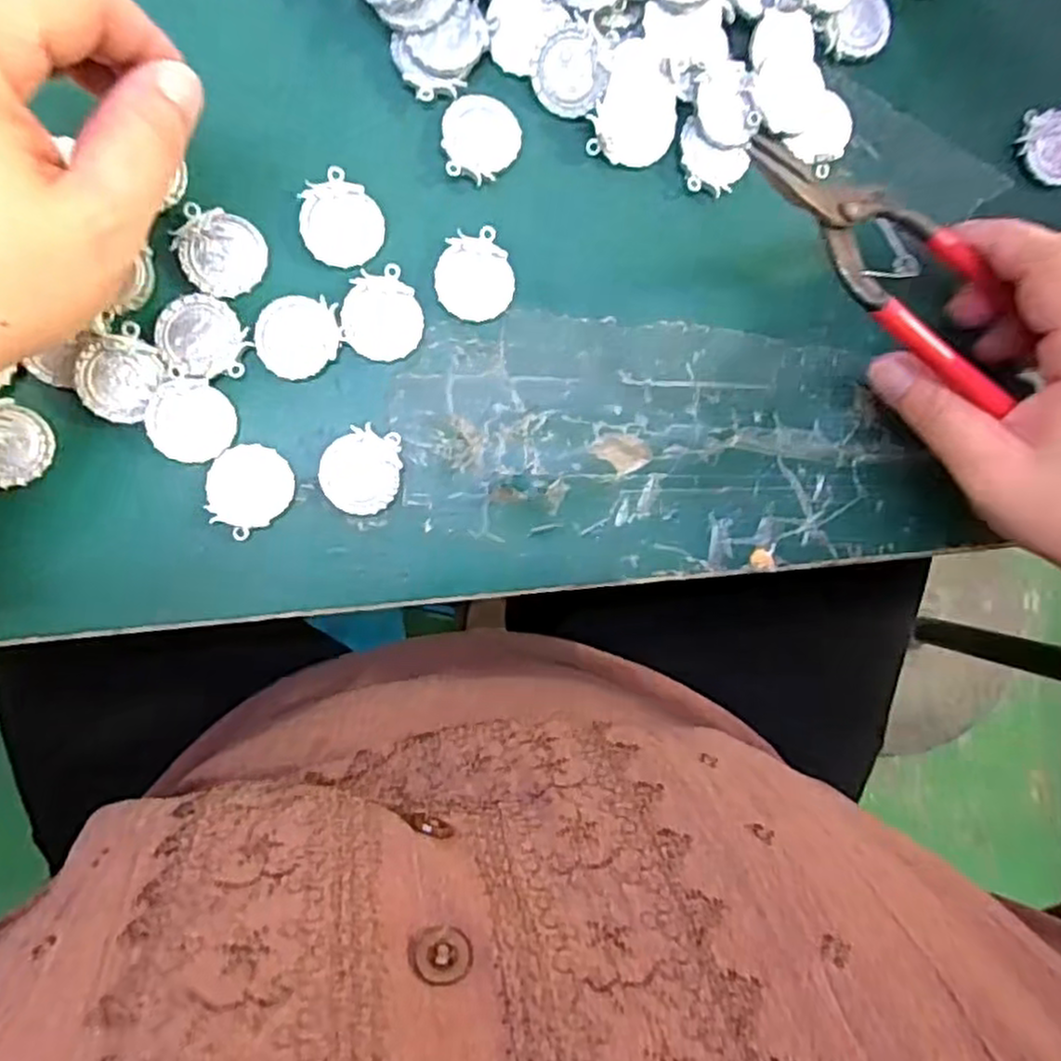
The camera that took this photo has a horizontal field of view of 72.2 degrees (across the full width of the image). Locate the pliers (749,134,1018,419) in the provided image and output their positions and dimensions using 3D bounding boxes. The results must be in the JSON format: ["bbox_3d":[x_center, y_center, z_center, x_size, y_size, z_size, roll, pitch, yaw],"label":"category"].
[{"bbox_3d":[0.120,-0.089,0.238,0.117,0.016,0.046,43,86,-10],"label":"pliers"}]

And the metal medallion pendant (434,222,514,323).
[{"bbox_3d":[-0.019,-0.091,0.258,0.027,0.005,0.031,6,91,-8],"label":"metal medallion pendant"}]

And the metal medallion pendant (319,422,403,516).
[{"bbox_3d":[-0.059,-0.021,0.252,0.026,0.004,0.029,8,99,-9],"label":"metal medallion pendant"}]

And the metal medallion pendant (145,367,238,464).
[{"bbox_3d":[-0.114,-0.037,0.245,0.027,0.004,0.028,0,92,-8],"label":"metal medallion pendant"}]

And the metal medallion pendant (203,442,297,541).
[{"bbox_3d":[-0.096,-0.013,0.249,0.027,0.004,0.031,7,91,-8],"label":"metal medallion pendant"}]

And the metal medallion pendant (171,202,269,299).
[{"bbox_3d":[-0.105,-0.094,0.246,0.029,0.004,0.028,0,92,-8],"label":"metal medallion pendant"}]

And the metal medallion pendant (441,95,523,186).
[{"bbox_3d":[-0.017,-0.138,0.257,0.027,0.004,0.029,0,92,-8],"label":"metal medallion pendant"}]

